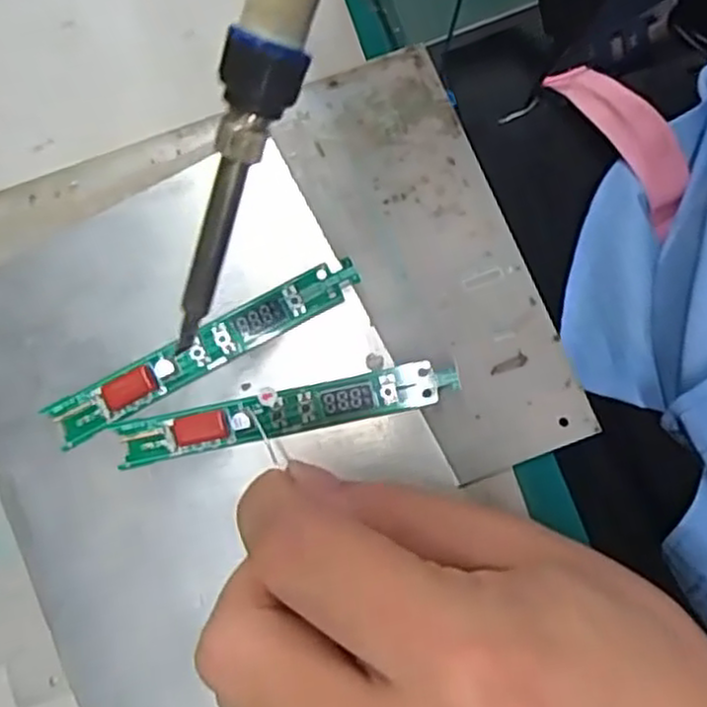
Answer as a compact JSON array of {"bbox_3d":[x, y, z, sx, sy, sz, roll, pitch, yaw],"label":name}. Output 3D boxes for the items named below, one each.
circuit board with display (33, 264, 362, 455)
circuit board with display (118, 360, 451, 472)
[{"bbox_3d":[-0.048,-0.001,0.239,0.106,0.013,0.013,-27,76,-5],"label":"circuit board with display"},{"bbox_3d":[-0.021,0.018,0.233,0.106,0.012,0.015,-12,75,-1],"label":"circuit board with display"}]

